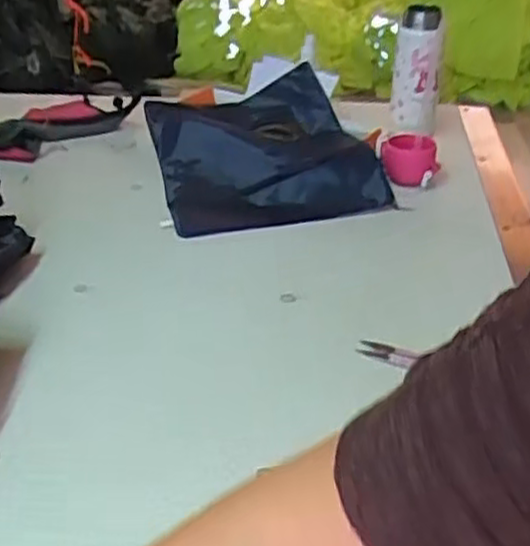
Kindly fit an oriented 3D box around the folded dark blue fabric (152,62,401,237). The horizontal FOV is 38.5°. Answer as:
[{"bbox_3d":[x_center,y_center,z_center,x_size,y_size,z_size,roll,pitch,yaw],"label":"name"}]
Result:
[{"bbox_3d":[-0.007,-0.186,1.070,0.288,0.056,0.337,-7,32,-10],"label":"folded dark blue fabric"}]

